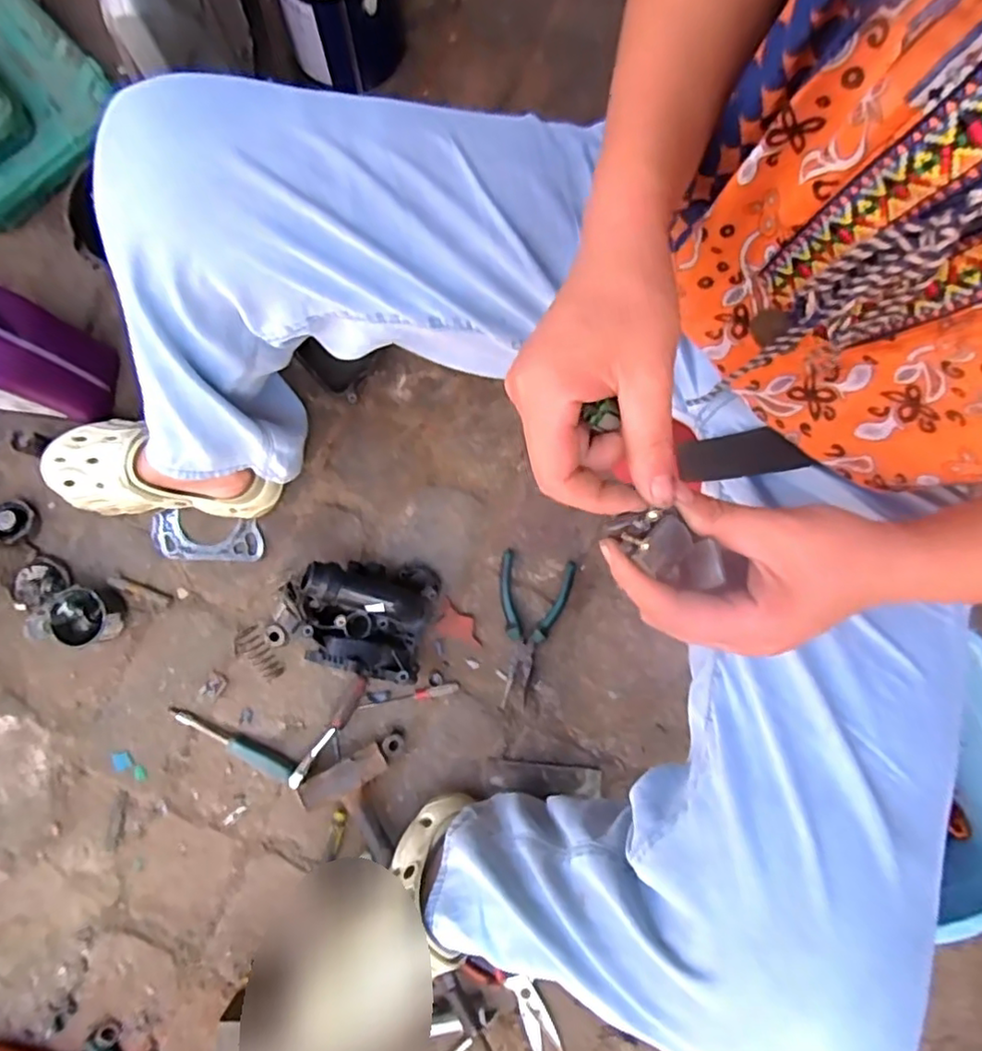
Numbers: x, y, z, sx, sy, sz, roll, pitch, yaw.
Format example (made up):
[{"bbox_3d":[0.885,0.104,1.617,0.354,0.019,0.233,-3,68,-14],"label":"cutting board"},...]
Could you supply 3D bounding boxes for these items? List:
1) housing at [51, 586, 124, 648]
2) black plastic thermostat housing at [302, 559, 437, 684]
[{"bbox_3d":[-0.470,0.105,0.734,0.069,0.043,0.067,-13,84,-3],"label":"housing"},{"bbox_3d":[-0.141,0.105,0.715,0.145,0.098,0.132,7,83,-1],"label":"black plastic thermostat housing"}]

